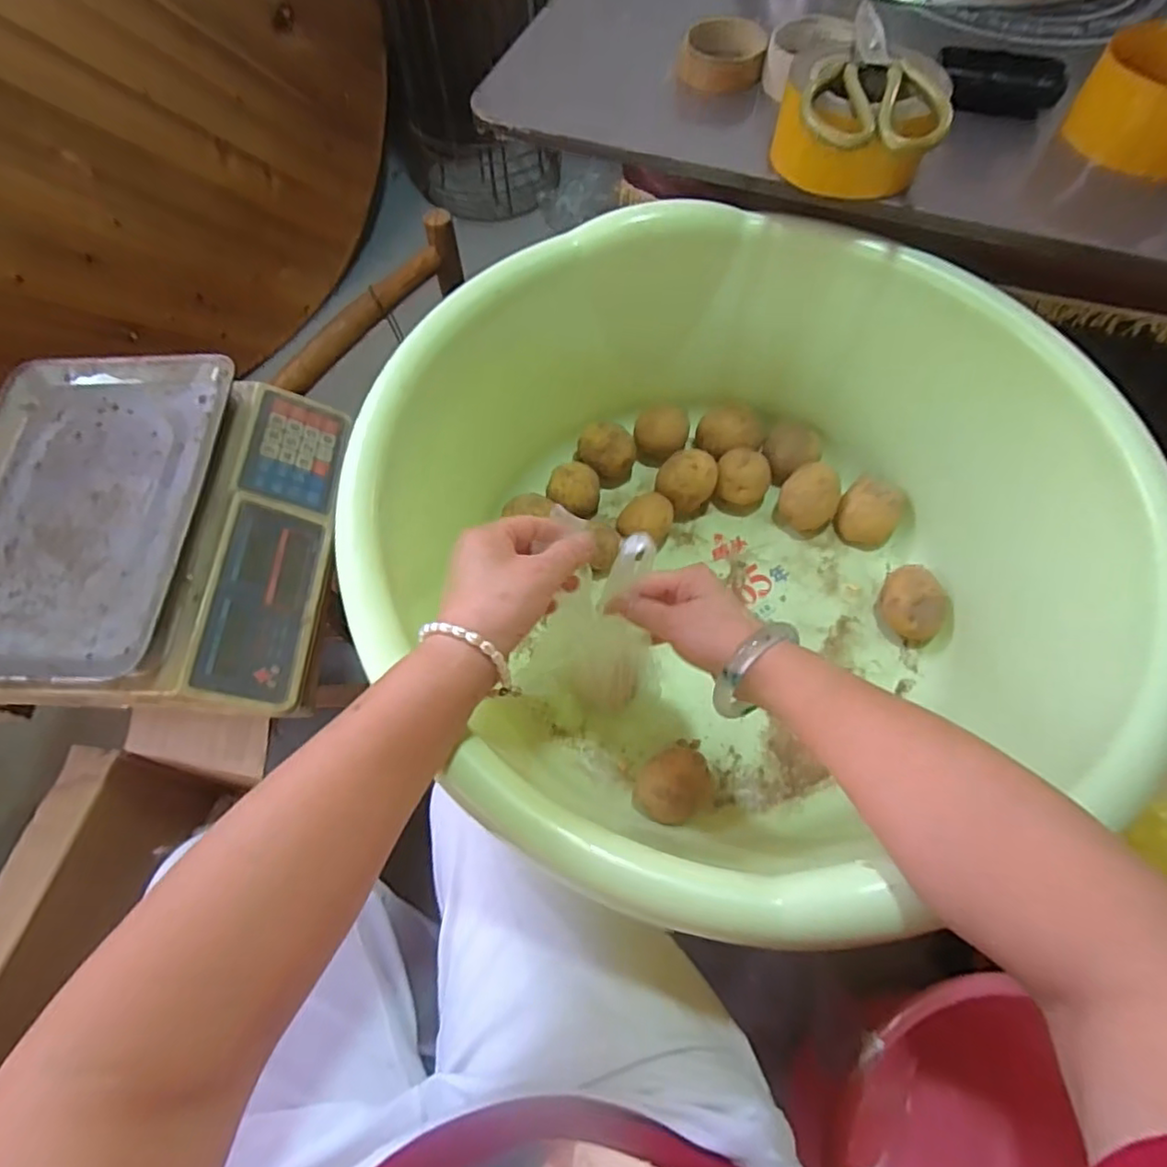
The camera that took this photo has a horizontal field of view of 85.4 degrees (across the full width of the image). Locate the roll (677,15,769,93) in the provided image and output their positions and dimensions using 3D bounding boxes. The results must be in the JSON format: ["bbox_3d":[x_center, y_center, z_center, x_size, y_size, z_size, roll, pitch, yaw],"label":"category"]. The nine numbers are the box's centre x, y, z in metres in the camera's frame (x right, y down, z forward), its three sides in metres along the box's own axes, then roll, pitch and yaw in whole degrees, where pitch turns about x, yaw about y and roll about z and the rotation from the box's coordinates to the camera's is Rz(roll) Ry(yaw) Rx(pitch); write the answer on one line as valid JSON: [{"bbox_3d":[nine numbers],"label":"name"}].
[{"bbox_3d":[0.133,-0.504,0.603,0.077,0.032,0.077,-1,63,2],"label":"roll"}]

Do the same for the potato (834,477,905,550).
[{"bbox_3d":[0.290,-0.071,0.643,0.058,0.049,0.054,-1,63,2],"label":"potato"}]

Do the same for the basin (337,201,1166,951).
[{"bbox_3d":[0.121,-0.038,0.534,0.539,0.232,0.515,-1,63,2],"label":"basin"}]

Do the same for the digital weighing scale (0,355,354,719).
[{"bbox_3d":[-0.416,-0.049,0.606,0.323,0.116,0.325,0,63,2],"label":"digital weighing scale"}]

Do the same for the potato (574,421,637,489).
[{"bbox_3d":[0.024,-0.143,0.687,0.058,0.054,0.057,-1,63,2],"label":"potato"}]

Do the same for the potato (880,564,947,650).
[{"bbox_3d":[0.314,0.019,0.606,0.049,0.040,0.071,-7,63,-1],"label":"potato"}]

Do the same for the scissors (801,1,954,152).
[{"bbox_3d":[0.232,-0.395,0.491,0.105,0.018,0.171,15,65,10],"label":"scissors"}]

